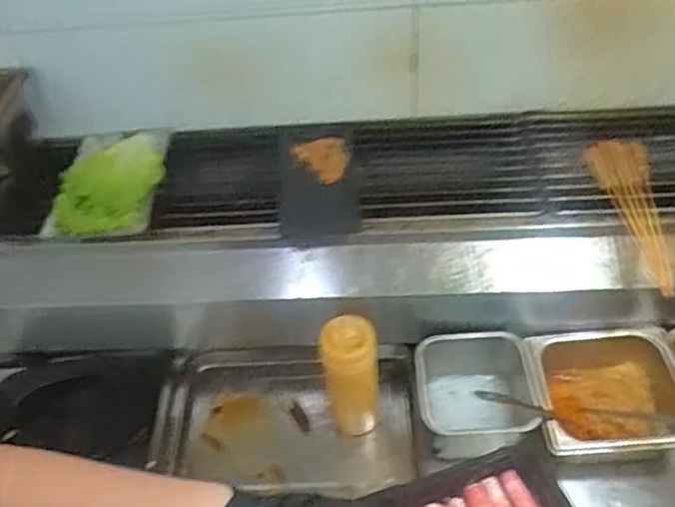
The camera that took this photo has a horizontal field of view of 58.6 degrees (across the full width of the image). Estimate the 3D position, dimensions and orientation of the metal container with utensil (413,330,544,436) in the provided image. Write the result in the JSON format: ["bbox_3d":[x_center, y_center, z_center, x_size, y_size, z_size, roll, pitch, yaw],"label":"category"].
[{"bbox_3d":[0.179,0.184,0.783,0.155,0.102,0.138,-2,51,2],"label":"metal container with utensil"}]

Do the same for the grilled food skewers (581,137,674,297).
[{"bbox_3d":[0.374,-0.055,0.750,0.076,0.028,0.212,-10,68,-4],"label":"grilled food skewers"}]

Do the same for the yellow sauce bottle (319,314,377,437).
[{"bbox_3d":[0.015,0.157,0.756,0.067,0.186,0.068,-3,51,2],"label":"yellow sauce bottle"}]

